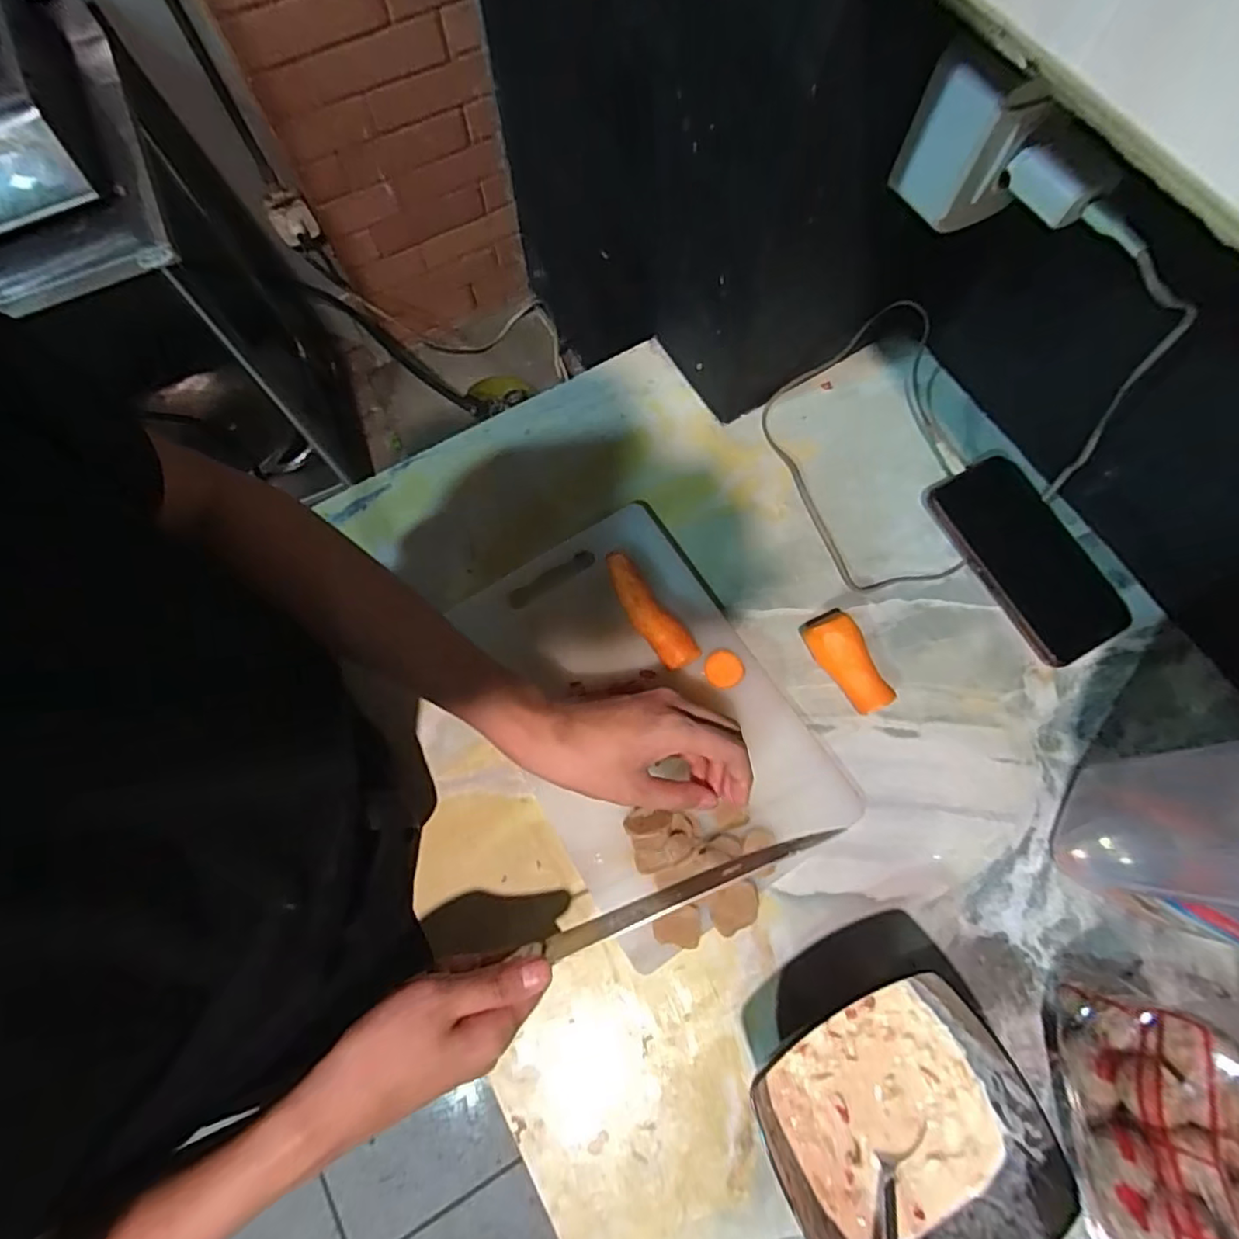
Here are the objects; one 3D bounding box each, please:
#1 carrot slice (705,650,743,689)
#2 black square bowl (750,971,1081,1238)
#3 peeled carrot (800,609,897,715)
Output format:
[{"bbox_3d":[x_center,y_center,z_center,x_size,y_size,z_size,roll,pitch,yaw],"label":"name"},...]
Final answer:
[{"bbox_3d":[0.078,0.037,0.455,0.027,0.004,0.027,-1,80,8],"label":"carrot slice"},{"bbox_3d":[0.160,0.294,0.354,0.141,0.061,0.126,-24,73,-6],"label":"black square bowl"},{"bbox_3d":[0.164,0.031,0.451,0.039,0.037,0.080,-22,73,-5],"label":"peeled carrot"}]

